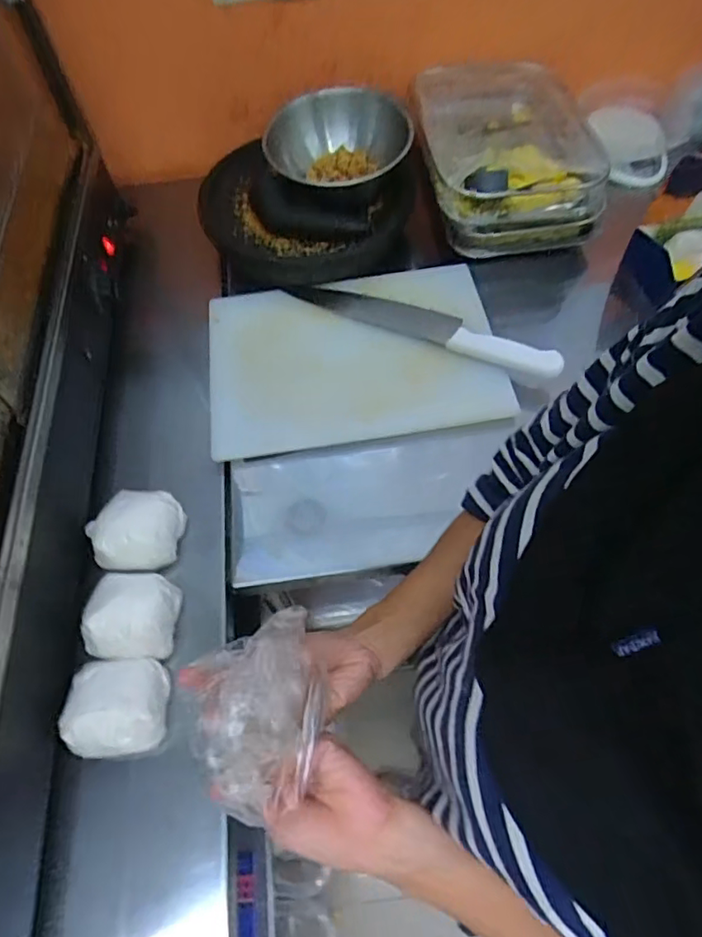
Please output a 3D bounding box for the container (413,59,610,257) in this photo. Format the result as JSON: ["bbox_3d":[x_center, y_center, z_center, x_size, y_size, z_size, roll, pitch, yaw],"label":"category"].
[{"bbox_3d":[0.193,-0.409,0.751,0.200,0.105,0.270,-8,60,-1],"label":"container"}]

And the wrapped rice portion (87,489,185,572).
[{"bbox_3d":[-0.218,0.058,0.577,0.083,0.046,0.083,1,60,4],"label":"wrapped rice portion"}]

